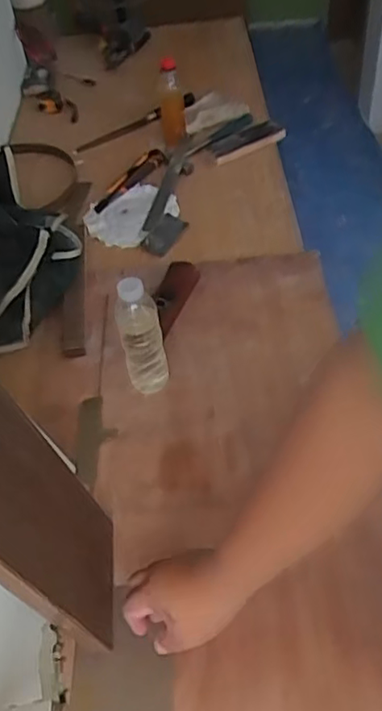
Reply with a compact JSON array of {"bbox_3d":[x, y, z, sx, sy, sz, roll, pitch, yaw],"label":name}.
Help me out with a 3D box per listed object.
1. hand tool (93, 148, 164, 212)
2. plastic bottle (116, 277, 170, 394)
[{"bbox_3d":[-0.126,-0.357,1.232,0.041,0.022,0.209,24,55,25],"label":"hand tool"},{"bbox_3d":[-0.066,-0.024,0.827,0.056,0.180,0.054,-11,48,-4],"label":"plastic bottle"}]

